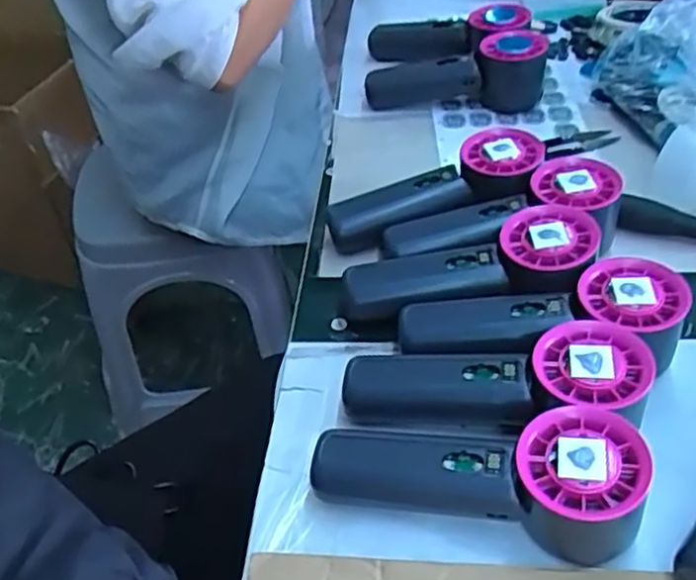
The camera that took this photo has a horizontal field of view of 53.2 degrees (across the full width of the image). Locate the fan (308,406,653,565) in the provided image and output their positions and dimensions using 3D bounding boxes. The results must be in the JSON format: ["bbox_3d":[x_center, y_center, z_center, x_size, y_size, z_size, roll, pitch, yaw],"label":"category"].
[{"bbox_3d":[0.059,0.091,0.333,0.154,0.052,0.056,-1,44,6],"label":"fan"}]

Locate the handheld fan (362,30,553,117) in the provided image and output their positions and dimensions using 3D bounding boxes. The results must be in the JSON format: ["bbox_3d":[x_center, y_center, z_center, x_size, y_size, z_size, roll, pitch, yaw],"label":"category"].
[{"bbox_3d":[0.095,-0.196,0.620,0.154,0.054,0.049,9,46,12],"label":"handheld fan"}]

